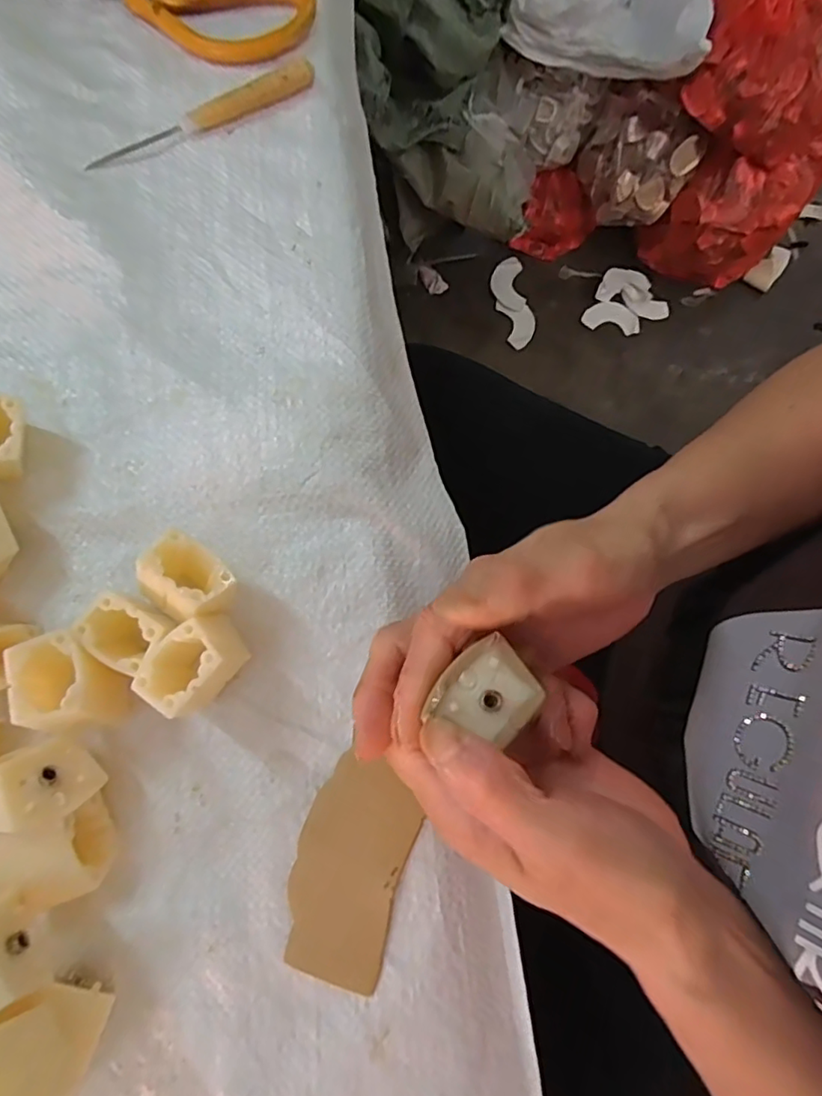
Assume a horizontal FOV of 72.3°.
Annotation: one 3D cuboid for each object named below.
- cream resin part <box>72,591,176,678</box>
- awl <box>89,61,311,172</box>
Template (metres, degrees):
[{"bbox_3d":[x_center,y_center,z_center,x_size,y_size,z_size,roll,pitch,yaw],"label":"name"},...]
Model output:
[{"bbox_3d":[-0.119,0.037,0.247,0.033,0.038,0.028,34,82,7],"label":"cream resin part"},{"bbox_3d":[-0.116,-0.240,0.311,0.131,0.011,0.012,-24,80,-3],"label":"awl"}]

